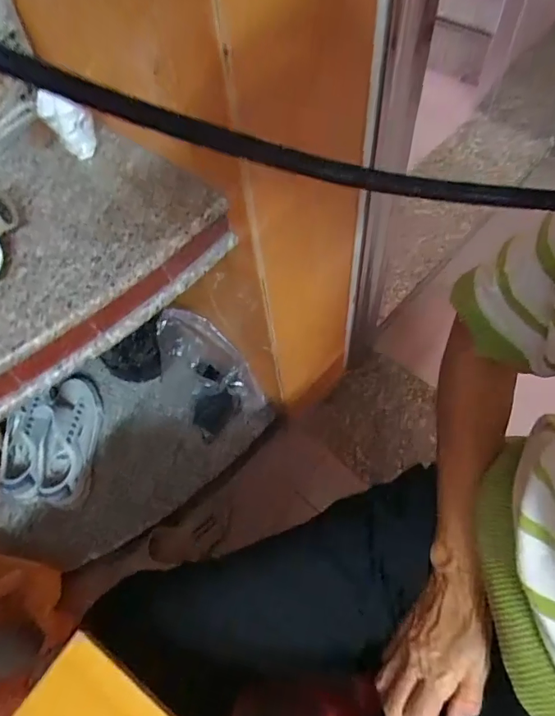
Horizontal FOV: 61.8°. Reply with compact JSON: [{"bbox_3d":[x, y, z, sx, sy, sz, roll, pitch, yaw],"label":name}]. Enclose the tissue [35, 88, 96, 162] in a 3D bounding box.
[{"bbox_3d":[-0.195,-0.221,0.438,0.041,0.062,0.019,-18,61,-5],"label":"tissue"}]

